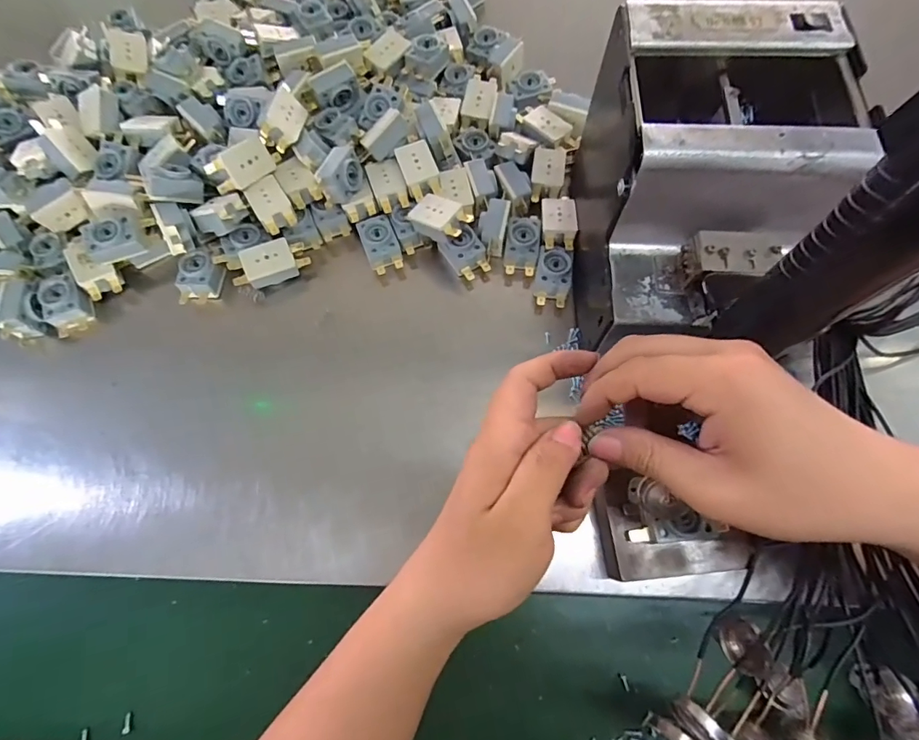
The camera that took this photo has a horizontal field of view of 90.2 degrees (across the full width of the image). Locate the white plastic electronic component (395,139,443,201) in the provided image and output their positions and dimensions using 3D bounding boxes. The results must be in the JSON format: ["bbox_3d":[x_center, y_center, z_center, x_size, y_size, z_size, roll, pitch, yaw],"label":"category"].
[{"bbox_3d":[-0.032,-0.158,0.365,0.027,0.018,0.044,-20,71,-5],"label":"white plastic electronic component"}]

